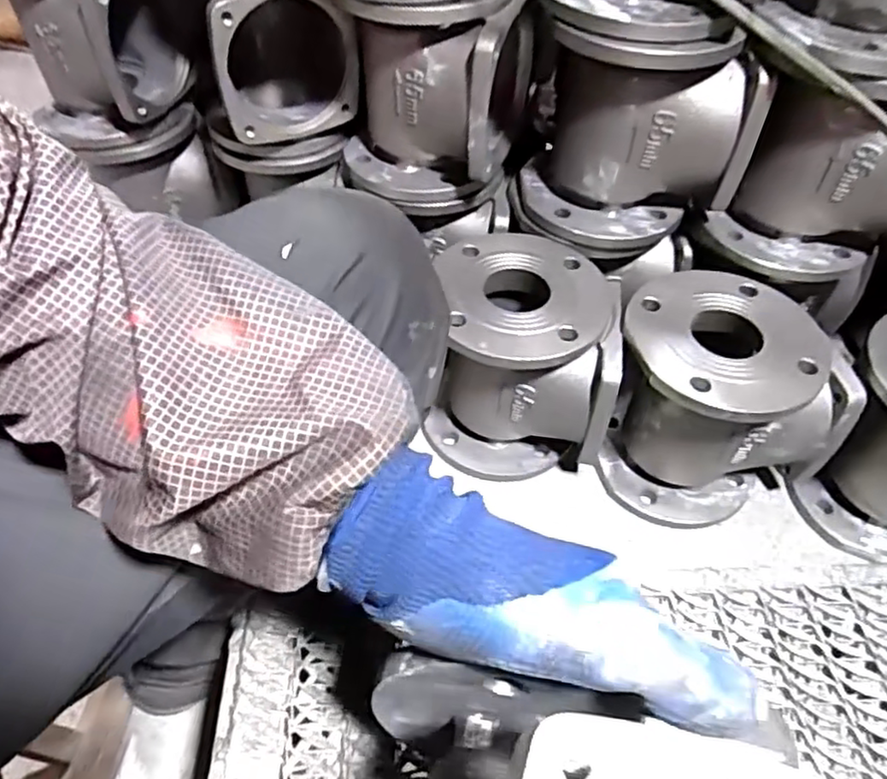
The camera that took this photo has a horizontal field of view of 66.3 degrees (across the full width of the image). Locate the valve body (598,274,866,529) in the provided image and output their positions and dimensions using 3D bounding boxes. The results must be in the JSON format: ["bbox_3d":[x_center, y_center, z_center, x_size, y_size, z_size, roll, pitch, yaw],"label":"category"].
[{"bbox_3d":[0.261,0.005,0.694,0.179,0.202,0.189,1,49,-1],"label":"valve body"}]

